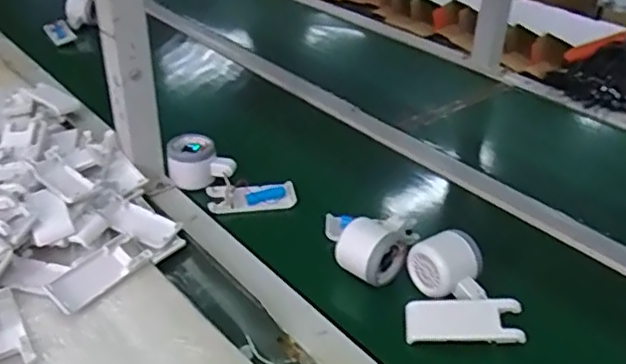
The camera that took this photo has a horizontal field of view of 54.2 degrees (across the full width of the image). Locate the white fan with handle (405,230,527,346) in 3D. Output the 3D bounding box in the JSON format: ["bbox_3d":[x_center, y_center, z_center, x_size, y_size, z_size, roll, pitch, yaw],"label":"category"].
[{"bbox_3d":[0.142,0.101,0.585,0.100,0.051,0.101,6,34,4],"label":"white fan with handle"}]

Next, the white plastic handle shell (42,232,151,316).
[{"bbox_3d":[-0.214,0.088,0.603,0.048,0.018,0.105,23,39,27],"label":"white plastic handle shell"}]

